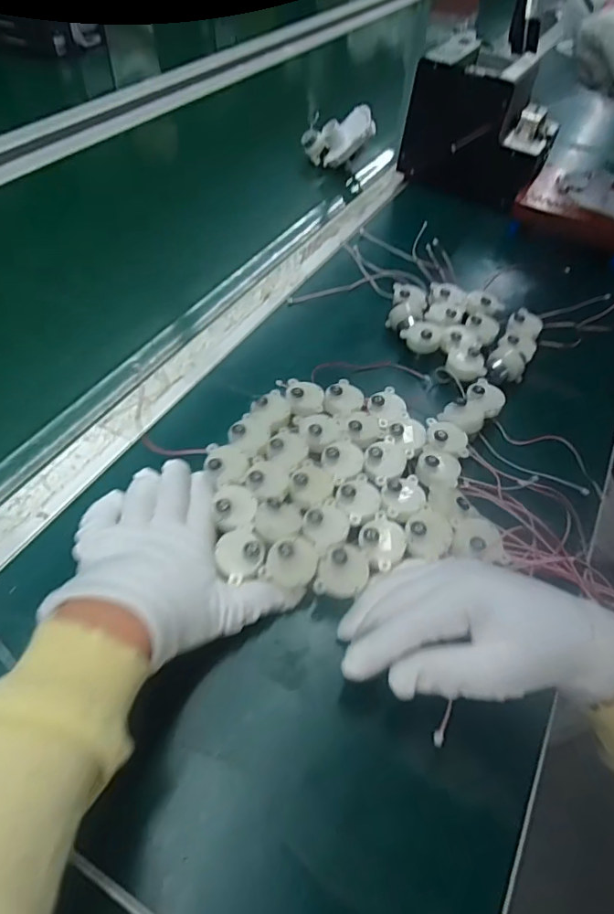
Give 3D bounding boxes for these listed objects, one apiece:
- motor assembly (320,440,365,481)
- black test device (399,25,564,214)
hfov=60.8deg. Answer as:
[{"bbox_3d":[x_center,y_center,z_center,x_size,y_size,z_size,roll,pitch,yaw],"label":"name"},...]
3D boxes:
[{"bbox_3d":[0.028,0.001,0.396,0.031,0.014,0.033,2,52,-2],"label":"motor assembly"},{"bbox_3d":[0.233,-0.439,0.704,0.180,0.151,0.094,28,55,17],"label":"black test device"}]

